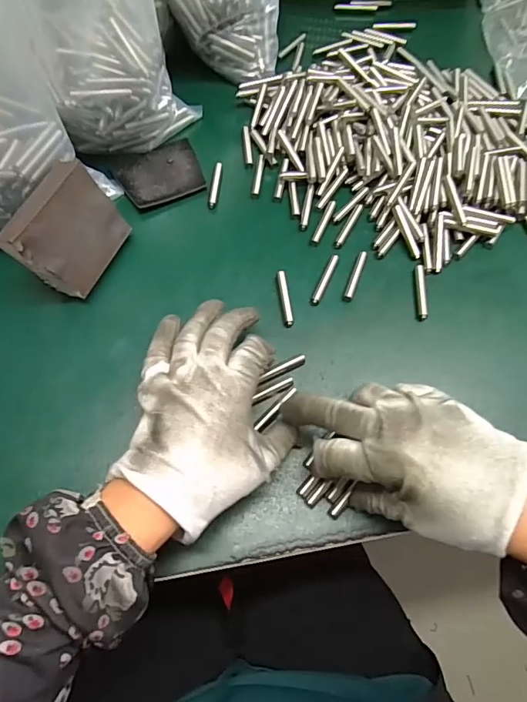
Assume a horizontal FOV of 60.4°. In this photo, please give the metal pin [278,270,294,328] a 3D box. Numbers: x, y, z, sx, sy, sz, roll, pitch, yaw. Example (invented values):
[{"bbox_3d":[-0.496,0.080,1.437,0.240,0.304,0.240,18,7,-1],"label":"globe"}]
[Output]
[{"bbox_3d":[0.018,-0.042,0.366,0.008,0.008,0.048,-6,67,-4],"label":"metal pin"}]

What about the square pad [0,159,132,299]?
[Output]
[{"bbox_3d":[-0.152,-0.089,0.347,0.025,0.072,0.086,11,61,32],"label":"square pad"}]

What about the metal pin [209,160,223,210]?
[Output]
[{"bbox_3d":[-0.043,-0.150,0.411,0.008,0.005,0.053,6,66,1],"label":"metal pin"}]

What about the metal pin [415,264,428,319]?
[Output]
[{"bbox_3d":[0.129,-0.049,0.370,0.007,0.004,0.049,4,66,0],"label":"metal pin"}]

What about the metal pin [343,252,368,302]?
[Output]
[{"bbox_3d":[0.077,-0.063,0.376,0.008,0.006,0.049,20,67,7],"label":"metal pin"}]

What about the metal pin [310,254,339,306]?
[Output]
[{"bbox_3d":[0.051,-0.060,0.373,0.007,0.008,0.051,23,68,8],"label":"metal pin"}]

